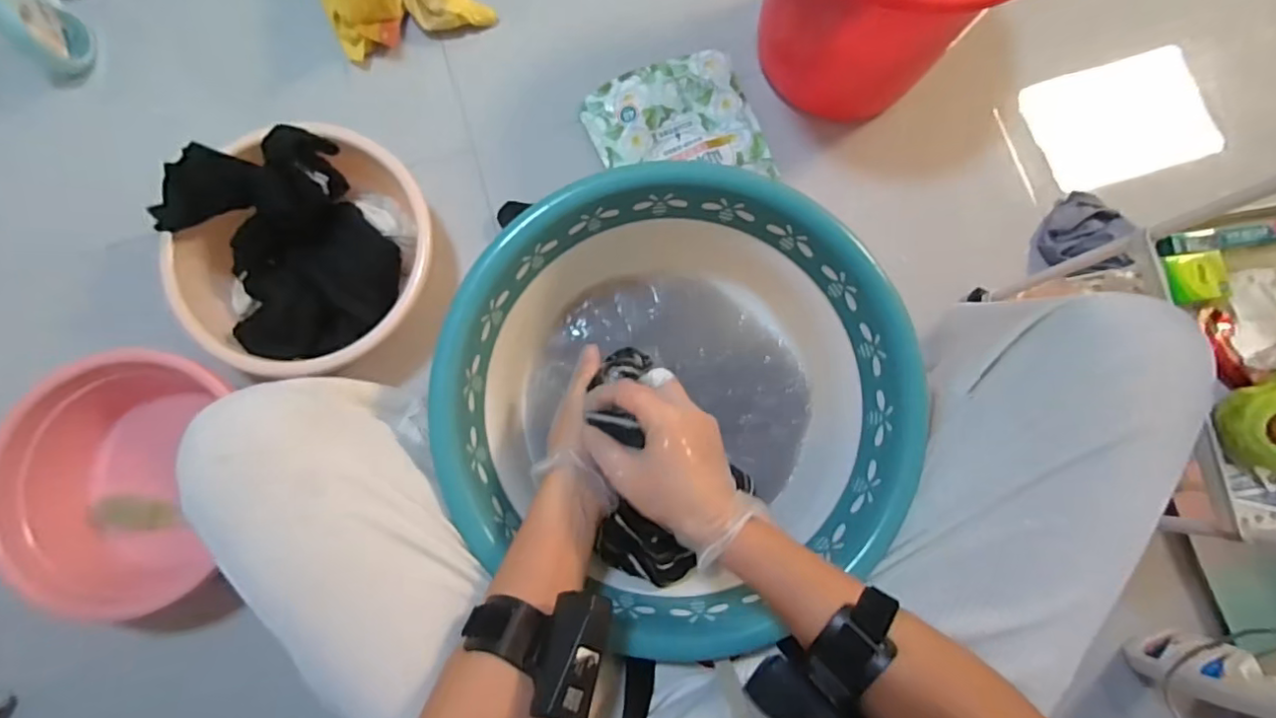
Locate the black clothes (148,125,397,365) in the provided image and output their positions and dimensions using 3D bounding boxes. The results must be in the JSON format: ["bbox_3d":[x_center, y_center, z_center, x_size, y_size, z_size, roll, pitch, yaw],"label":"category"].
[{"bbox_3d":[-0.443,-0.152,0.727,0.209,0.100,0.282,-29,83,-6],"label":"black clothes"}]

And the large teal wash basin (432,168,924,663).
[{"bbox_3d":[0.031,0.035,0.497,0.358,0.137,0.343,0,81,-2],"label":"large teal wash basin"}]

